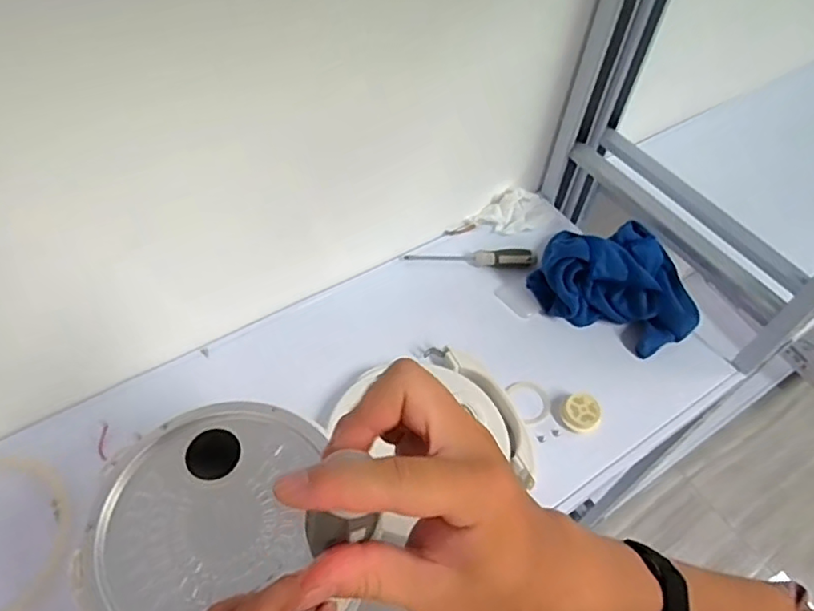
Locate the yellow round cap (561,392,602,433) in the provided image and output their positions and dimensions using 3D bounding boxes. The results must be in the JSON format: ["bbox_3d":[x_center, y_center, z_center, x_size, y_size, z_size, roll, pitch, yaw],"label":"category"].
[{"bbox_3d":[0.207,0.127,0.686,0.043,0.025,0.040,2,53,-3],"label":"yellow round cap"}]

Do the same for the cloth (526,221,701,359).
[{"bbox_3d":[0.275,-0.024,0.754,0.160,0.108,0.166,-19,57,-18],"label":"cloth"}]

